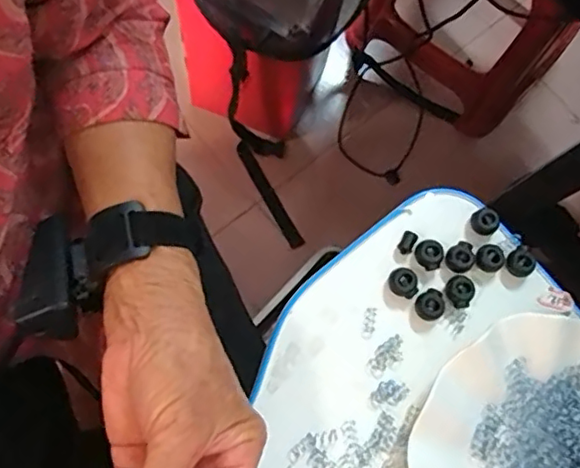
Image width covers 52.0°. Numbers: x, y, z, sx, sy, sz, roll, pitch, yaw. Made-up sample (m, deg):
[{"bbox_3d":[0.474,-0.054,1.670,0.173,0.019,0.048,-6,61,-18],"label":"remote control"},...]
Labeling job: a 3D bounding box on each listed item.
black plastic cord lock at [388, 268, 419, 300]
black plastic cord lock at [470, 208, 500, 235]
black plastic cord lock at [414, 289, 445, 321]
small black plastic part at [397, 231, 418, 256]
[{"bbox_3d":[0.071,0.031,0.372,0.016,0.011,0.019,-14,77,-8],"label":"black plastic cord lock"},{"bbox_3d":[0.126,-0.008,0.385,0.015,0.009,0.017,-40,82,-13],"label":"black plastic cord lock"},{"bbox_3d":[0.087,0.045,0.370,0.017,0.011,0.018,1,75,-4],"label":"black plastic cord lock"},{"bbox_3d":[0.075,0.006,0.381,0.009,0.010,0.014,25,75,2],"label":"small black plastic part"}]

